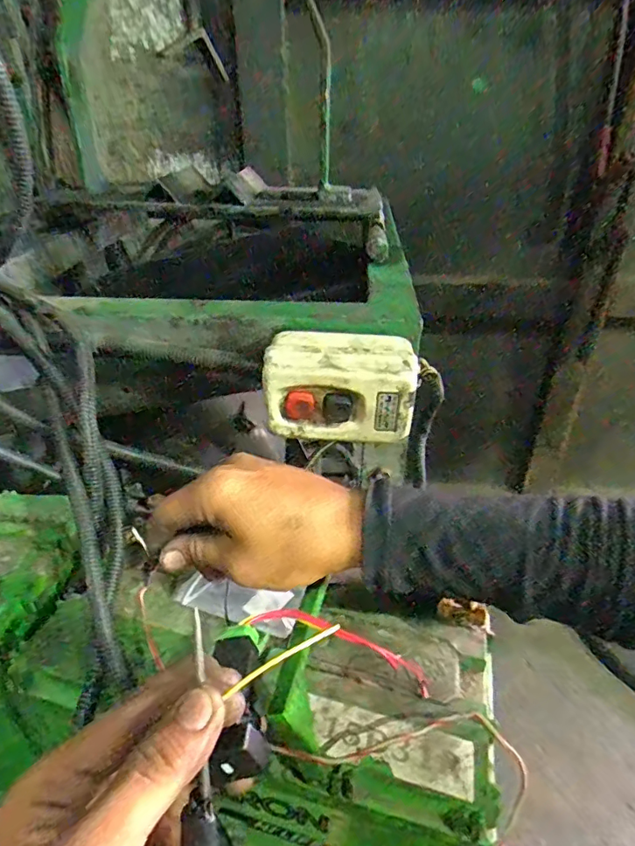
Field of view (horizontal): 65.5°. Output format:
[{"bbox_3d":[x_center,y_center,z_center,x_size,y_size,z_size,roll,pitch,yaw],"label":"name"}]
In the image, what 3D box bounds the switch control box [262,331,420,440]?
[{"bbox_3d":[0.016,-0.026,0.343,0.097,0.057,0.051,3,33,5],"label":"switch control box"}]

